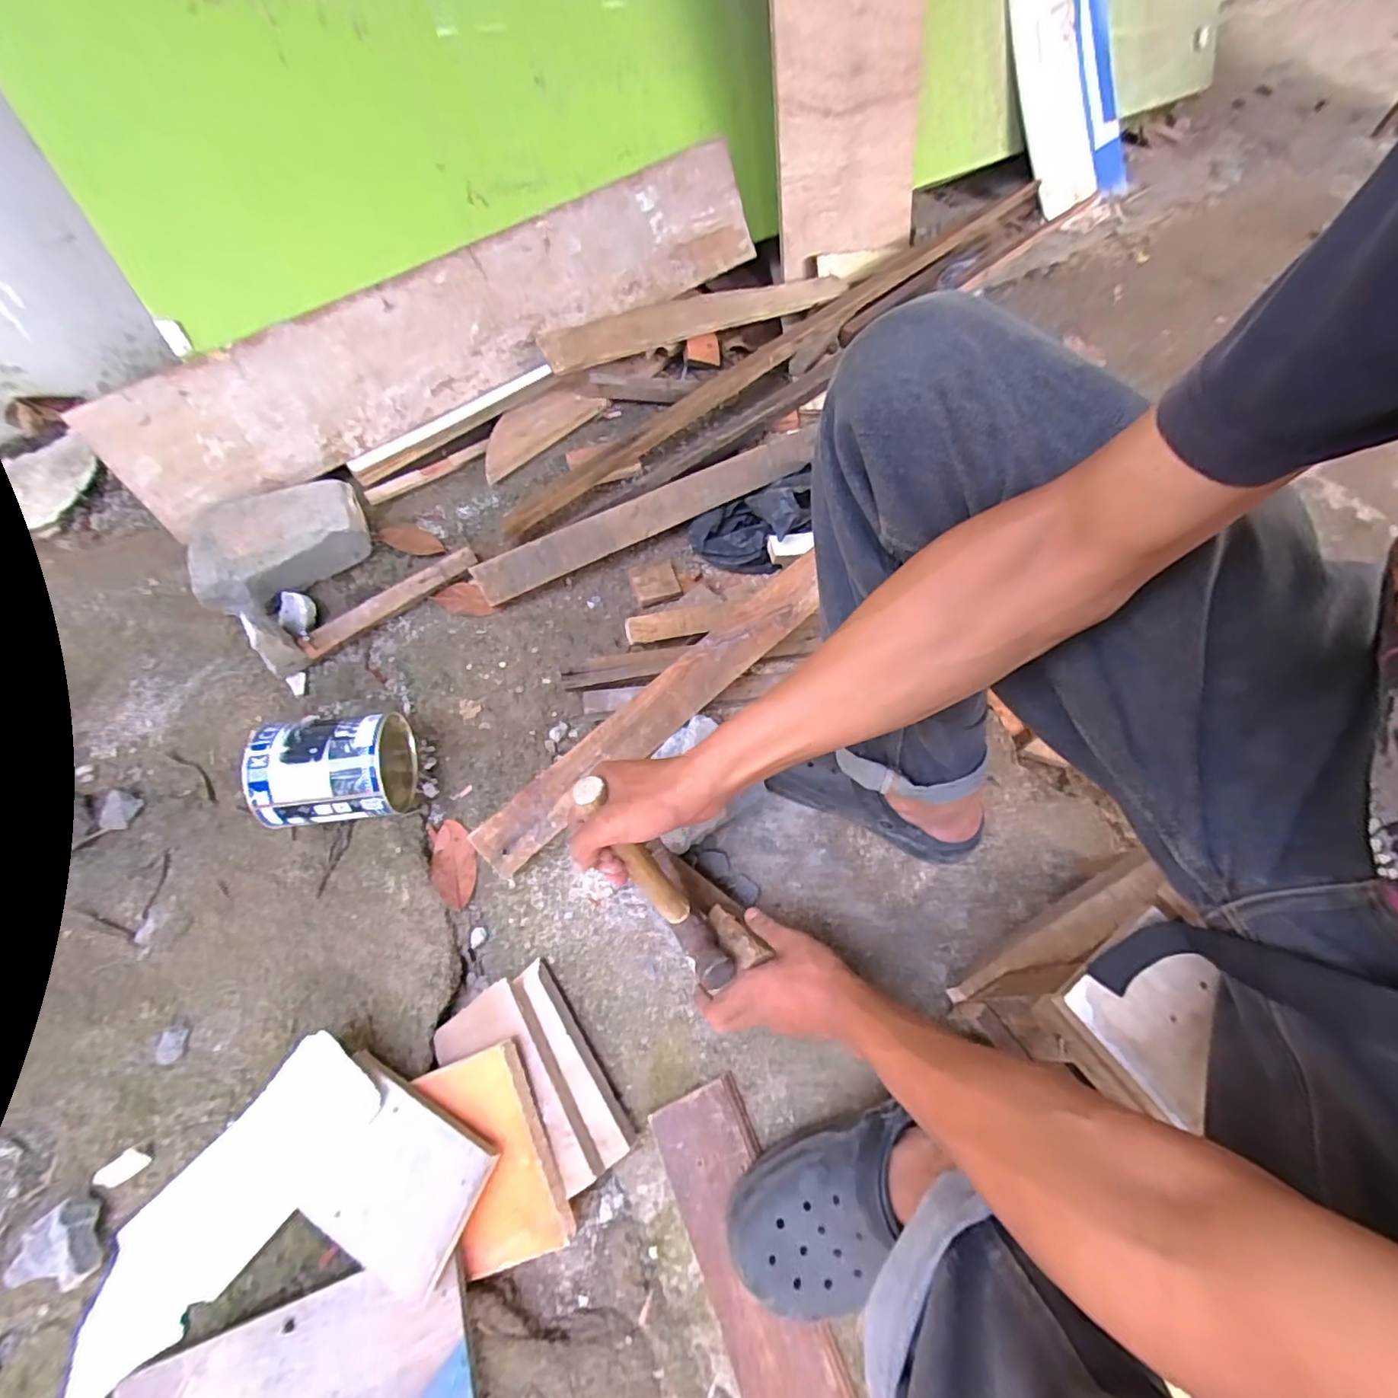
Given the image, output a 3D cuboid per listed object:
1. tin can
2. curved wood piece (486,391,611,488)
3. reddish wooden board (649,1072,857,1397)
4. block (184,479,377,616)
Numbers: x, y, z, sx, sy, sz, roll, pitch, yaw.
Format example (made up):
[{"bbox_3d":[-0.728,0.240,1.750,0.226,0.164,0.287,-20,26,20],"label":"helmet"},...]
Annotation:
[{"bbox_3d":[-0.391,0.075,0.639,0.129,0.103,0.109,-6,65,-6],"label":"tin can"},{"bbox_3d":[-0.255,-0.423,0.922,0.089,0.031,0.231,34,67,13],"label":"curved wood piece"},{"bbox_3d":[0.059,0.512,0.490,0.085,0.020,0.343,-21,67,-12],"label":"reddish wooden board"},{"bbox_3d":[-0.540,-0.196,0.777,0.203,0.079,0.136,-20,67,-14],"label":"block"}]

